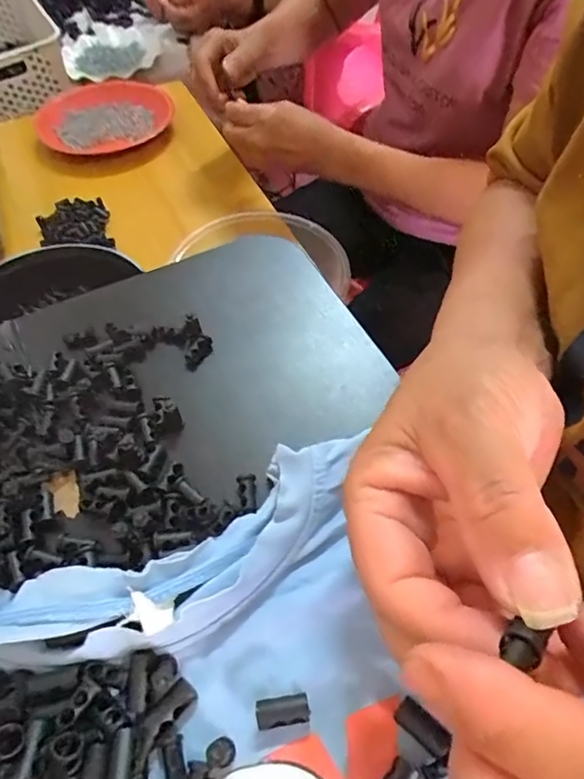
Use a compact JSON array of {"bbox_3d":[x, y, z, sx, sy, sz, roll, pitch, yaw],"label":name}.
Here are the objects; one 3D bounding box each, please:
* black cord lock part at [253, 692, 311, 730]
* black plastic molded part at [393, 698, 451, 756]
[{"bbox_3d":[-0.004,0.110,0.178,0.019,0.006,0.009,-8,56,-3],"label":"black cord lock part"},{"bbox_3d":[0.043,0.113,0.174,0.018,0.005,0.009,37,65,23],"label":"black plastic molded part"}]

